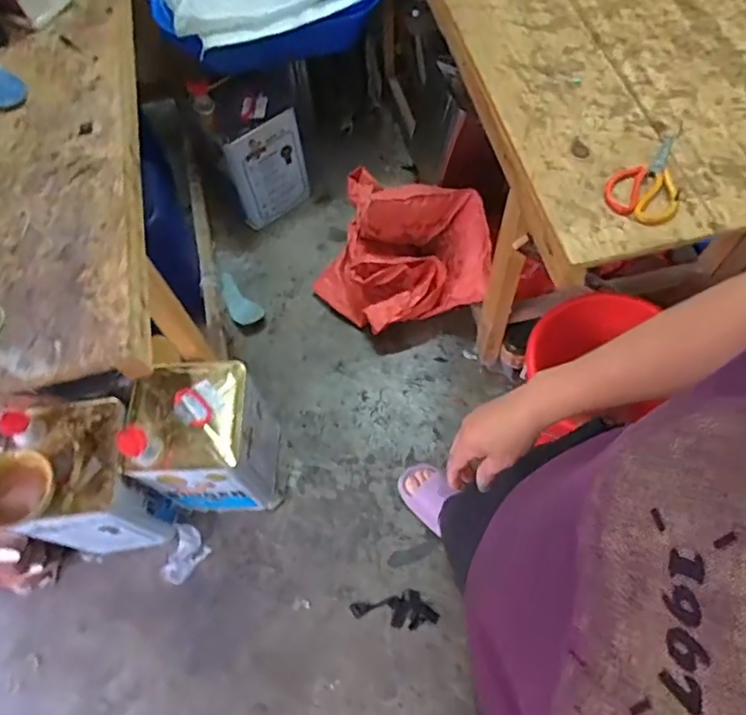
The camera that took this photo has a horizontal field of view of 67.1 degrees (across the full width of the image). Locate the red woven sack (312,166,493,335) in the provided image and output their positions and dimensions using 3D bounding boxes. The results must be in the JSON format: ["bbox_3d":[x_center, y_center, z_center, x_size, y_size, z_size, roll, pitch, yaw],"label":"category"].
[{"bbox_3d":[0.088,-0.281,1.530,0.477,0.313,0.389,20,65,11],"label":"red woven sack"}]

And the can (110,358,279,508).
[{"bbox_3d":[-0.366,0.189,1.276,0.238,0.363,0.251,-6,63,-2],"label":"can"}]

